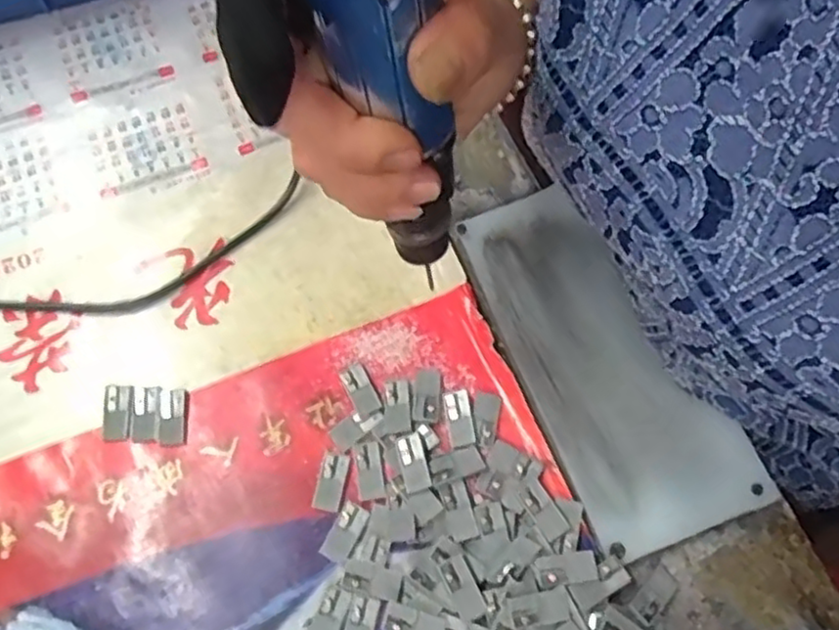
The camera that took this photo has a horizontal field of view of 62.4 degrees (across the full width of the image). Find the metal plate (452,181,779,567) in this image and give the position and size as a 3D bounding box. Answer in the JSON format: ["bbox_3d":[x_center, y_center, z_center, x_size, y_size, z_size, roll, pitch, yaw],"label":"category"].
[{"bbox_3d":[0.096,0.021,0.368,0.090,0.007,0.194,-21,72,-9],"label":"metal plate"}]

